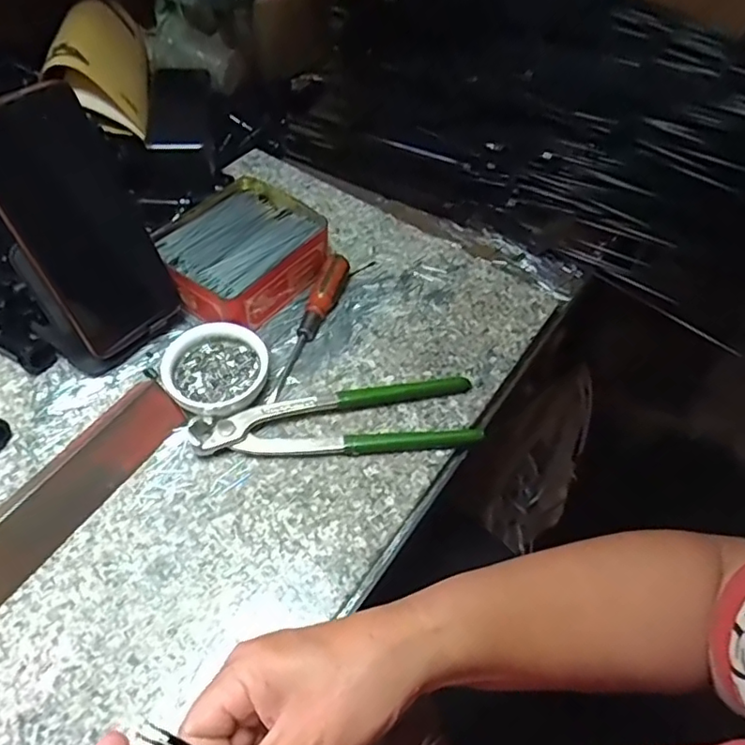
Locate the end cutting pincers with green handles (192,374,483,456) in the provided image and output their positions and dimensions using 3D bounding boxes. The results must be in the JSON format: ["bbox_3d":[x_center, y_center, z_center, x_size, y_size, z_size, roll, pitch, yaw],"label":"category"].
[{"bbox_3d":[-0.025,0.030,0.413,0.194,0.015,0.058,-5,55,-7],"label":"end cutting pincers with green handles"}]

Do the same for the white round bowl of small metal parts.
[{"bbox_3d":[-0.112,-0.001,0.422,0.071,0.021,0.070,2,54,-2],"label":"white round bowl of small metal parts"}]

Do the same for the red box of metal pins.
[{"bbox_3d":[-0.107,-0.097,0.482,0.107,0.040,0.124,34,59,20],"label":"red box of metal pins"}]

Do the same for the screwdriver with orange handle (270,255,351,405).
[{"bbox_3d":[-0.048,-0.039,0.458,0.018,0.024,0.140,17,55,8],"label":"screwdriver with orange handle"}]

